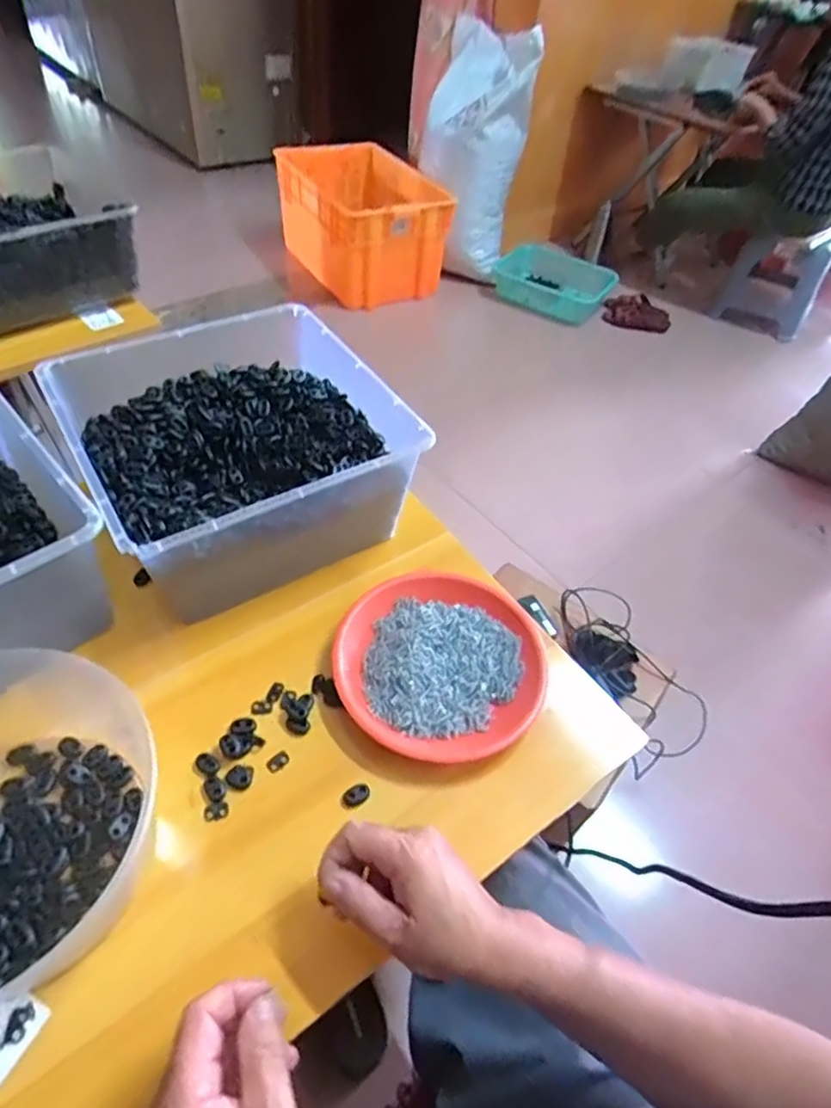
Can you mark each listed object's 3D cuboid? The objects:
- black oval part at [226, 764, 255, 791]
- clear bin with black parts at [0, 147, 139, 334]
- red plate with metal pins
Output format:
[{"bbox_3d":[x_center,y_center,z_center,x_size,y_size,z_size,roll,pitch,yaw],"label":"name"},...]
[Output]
[{"bbox_3d":[-0.143,0.181,0.495,0.021,0.004,0.019,1,50,-3],"label":"black oval part"},{"bbox_3d":[-0.615,-0.477,0.940,0.273,0.118,0.287,-33,59,-27],"label":"clear bin with black parts"},{"bbox_3d":[0.024,0.098,0.563,0.189,0.024,0.174,2,50,-2],"label":"red plate with metal pins"}]

